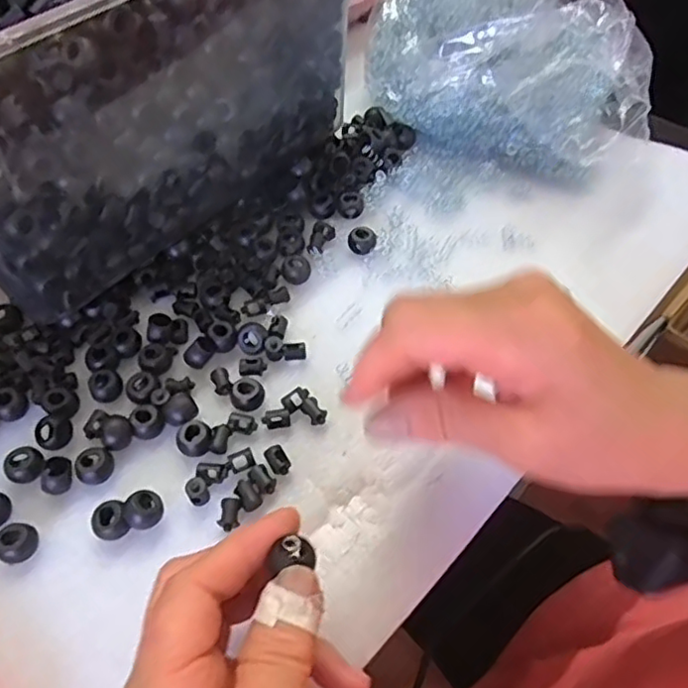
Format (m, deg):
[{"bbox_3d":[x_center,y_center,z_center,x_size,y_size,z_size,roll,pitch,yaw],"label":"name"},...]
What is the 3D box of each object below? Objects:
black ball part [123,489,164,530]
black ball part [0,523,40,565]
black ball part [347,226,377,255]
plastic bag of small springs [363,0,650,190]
[{"bbox_3d":[-0.092,0.078,0.283,0.016,0.014,0.016,-1,54,1],"label":"black ball part"},{"bbox_3d":[-0.148,0.090,0.275,0.015,0.011,0.016,-2,54,0],"label":"black ball part"},{"bbox_3d":[0.012,-0.065,0.384,0.014,0.011,0.016,-36,61,-22],"label":"black ball part"},{"bbox_3d":[0.110,-0.219,0.416,0.187,0.119,0.170,5,56,5],"label":"plastic bag of small springs"}]

